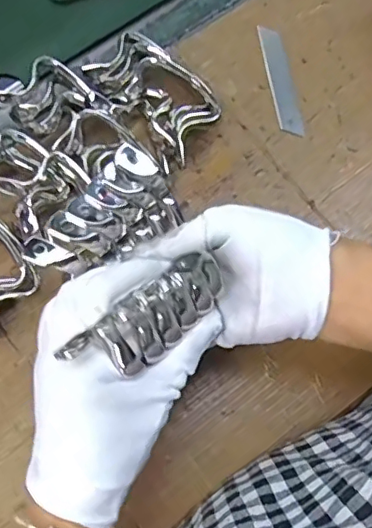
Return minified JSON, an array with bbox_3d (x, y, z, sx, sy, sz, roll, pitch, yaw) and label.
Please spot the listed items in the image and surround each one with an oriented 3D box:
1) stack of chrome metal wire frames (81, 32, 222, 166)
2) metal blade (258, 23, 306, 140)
[{"bbox_3d":[-0.023,-0.131,0.443,0.106,0.037,0.063,42,77,10],"label":"stack of chrome metal wire frames"},{"bbox_3d":[0.079,-0.154,0.469,0.019,0.004,0.103,-10,75,2],"label":"metal blade"}]

